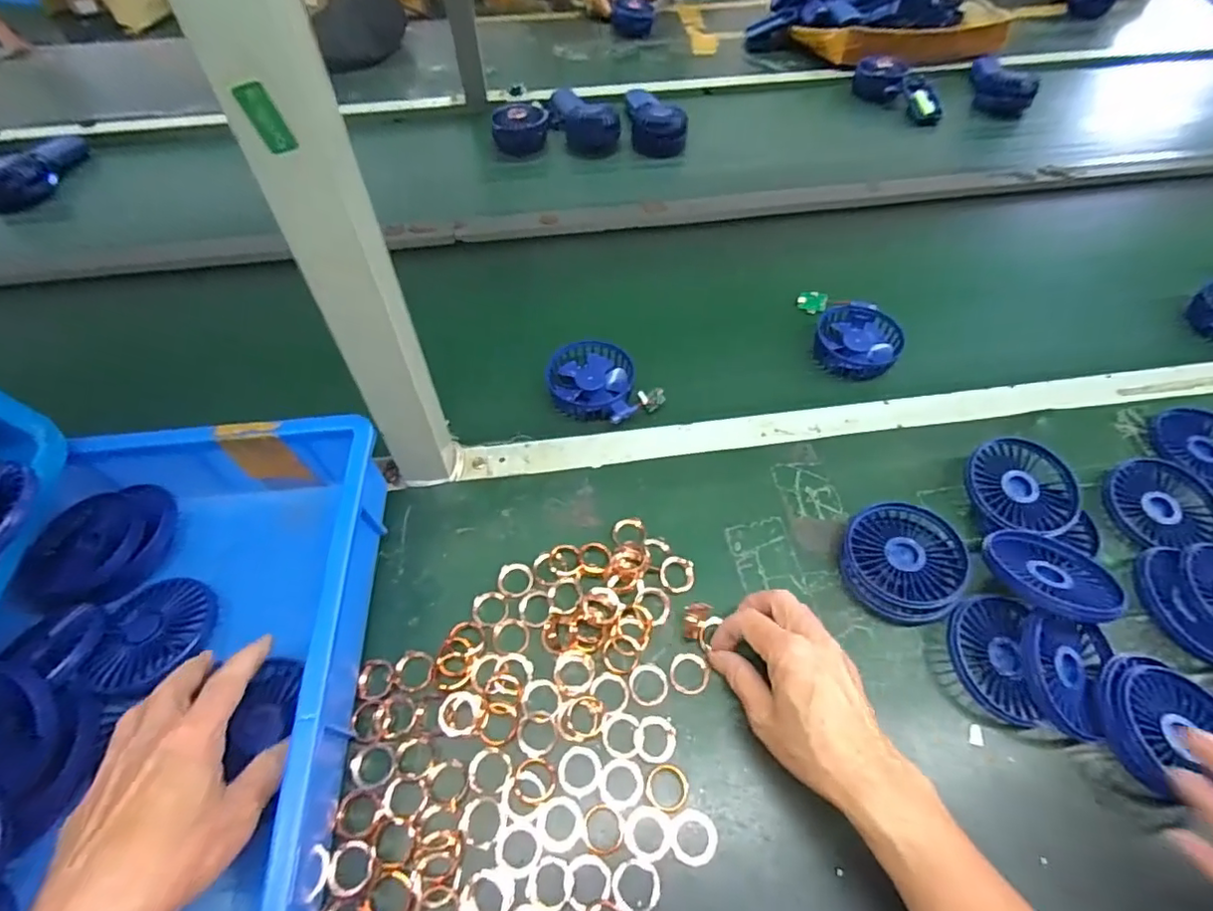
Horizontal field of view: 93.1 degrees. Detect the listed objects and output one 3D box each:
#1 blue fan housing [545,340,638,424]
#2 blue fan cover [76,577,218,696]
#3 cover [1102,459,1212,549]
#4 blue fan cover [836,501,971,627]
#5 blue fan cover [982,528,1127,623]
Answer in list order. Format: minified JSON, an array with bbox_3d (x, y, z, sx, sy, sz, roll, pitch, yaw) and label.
[{"bbox_3d":[-0.016,-0.075,0.593,0.088,0.022,0.101,-1,54,1],"label":"blue fan housing"},{"bbox_3d":[-0.327,0.128,0.415,0.079,0.016,0.080,-13,55,-8],"label":"blue fan cover"},{"bbox_3d":[0.465,0.040,0.481,0.089,0.024,0.078,-12,55,-7],"label":"cover"},{"bbox_3d":[0.233,0.082,0.453,0.087,0.023,0.094,35,63,24],"label":"blue fan cover"},{"bbox_3d":[0.327,0.088,0.425,0.085,0.013,0.091,14,33,17],"label":"blue fan cover"}]

